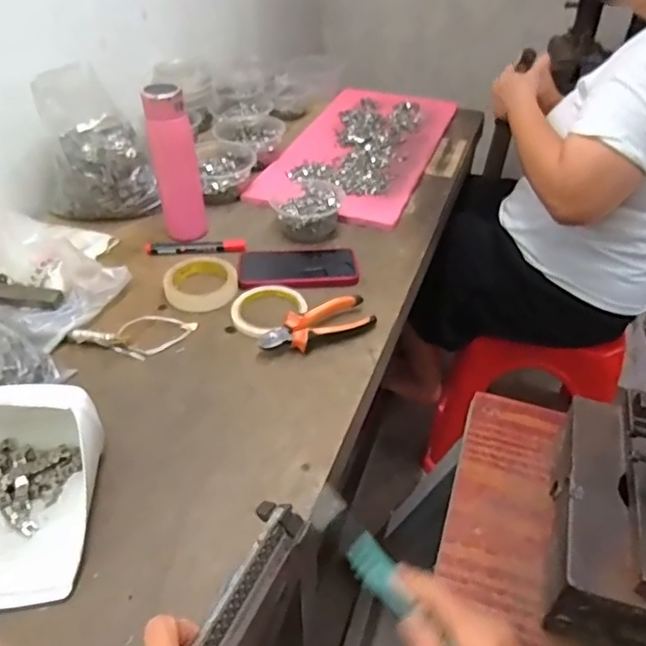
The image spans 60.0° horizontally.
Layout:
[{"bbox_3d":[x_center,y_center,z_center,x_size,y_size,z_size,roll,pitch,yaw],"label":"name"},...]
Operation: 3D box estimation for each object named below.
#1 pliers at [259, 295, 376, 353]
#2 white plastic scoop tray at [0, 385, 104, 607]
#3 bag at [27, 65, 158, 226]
[{"bbox_3d":[-0.004,0.003,0.695,0.147,0.031,0.046,-21,47,-24],"label":"pliers"},{"bbox_3d":[-0.281,0.134,0.489,0.156,0.075,0.190,-4,42,-7],"label":"white plastic scoop tray"},{"bbox_3d":[-0.361,-0.283,0.882,0.171,0.202,0.144,-12,43,-15],"label":"bag"}]

